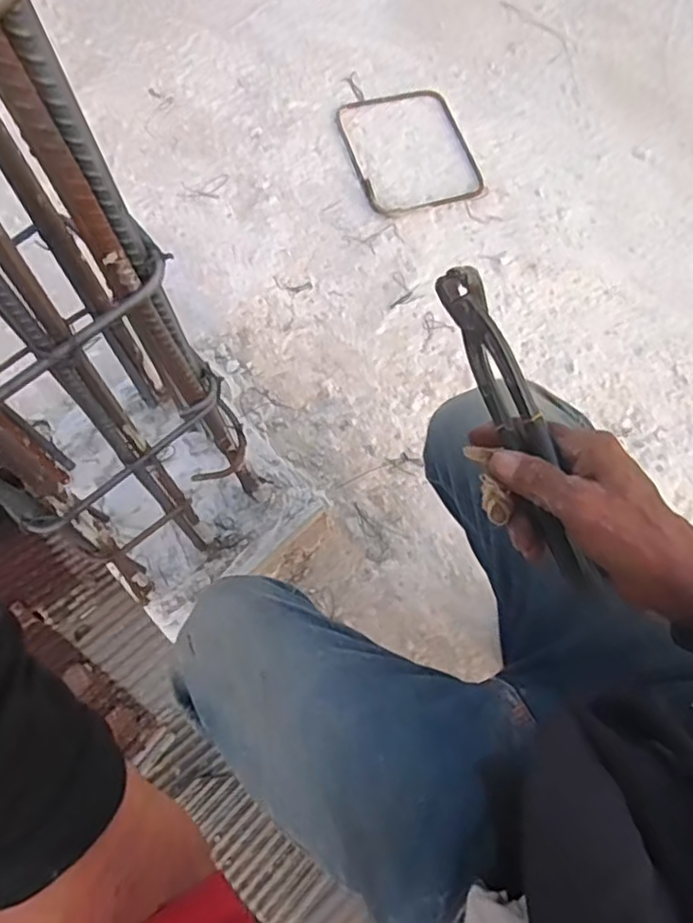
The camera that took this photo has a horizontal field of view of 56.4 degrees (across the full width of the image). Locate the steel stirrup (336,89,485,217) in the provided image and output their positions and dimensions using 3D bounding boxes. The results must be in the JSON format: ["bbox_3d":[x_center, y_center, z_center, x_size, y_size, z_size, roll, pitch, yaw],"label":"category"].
[{"bbox_3d":[0.097,-0.482,0.996,0.184,0.020,0.229,-18,73,-8],"label":"steel stirrup"}]

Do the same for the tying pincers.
[{"bbox_3d":[0.113,-0.021,0.419,0.022,0.030,0.224,-21,88,-7],"label":"tying pincers"}]

